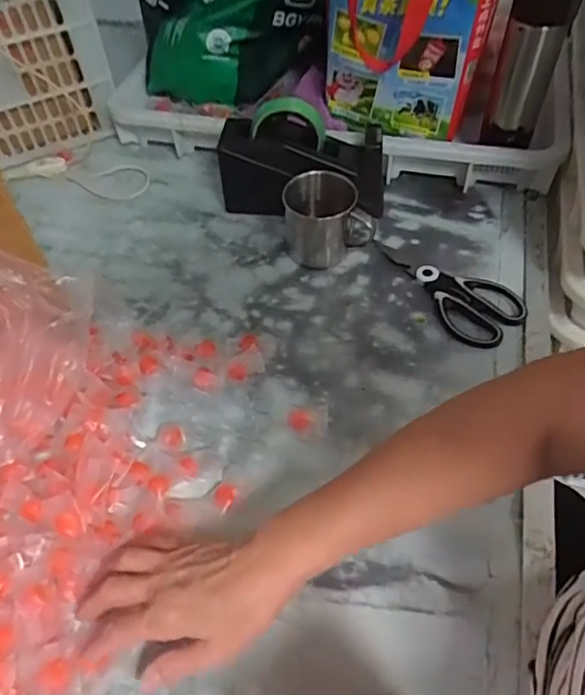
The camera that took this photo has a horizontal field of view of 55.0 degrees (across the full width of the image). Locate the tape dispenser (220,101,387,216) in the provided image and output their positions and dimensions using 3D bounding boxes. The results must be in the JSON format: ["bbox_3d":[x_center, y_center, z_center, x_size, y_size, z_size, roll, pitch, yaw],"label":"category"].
[{"bbox_3d":[0.012,-0.223,0.690,0.202,0.129,0.062,1,51,4],"label":"tape dispenser"}]

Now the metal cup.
[{"bbox_3d":[0.038,-0.149,0.655,0.090,0.088,0.090,-2,51,2],"label":"metal cup"}]

